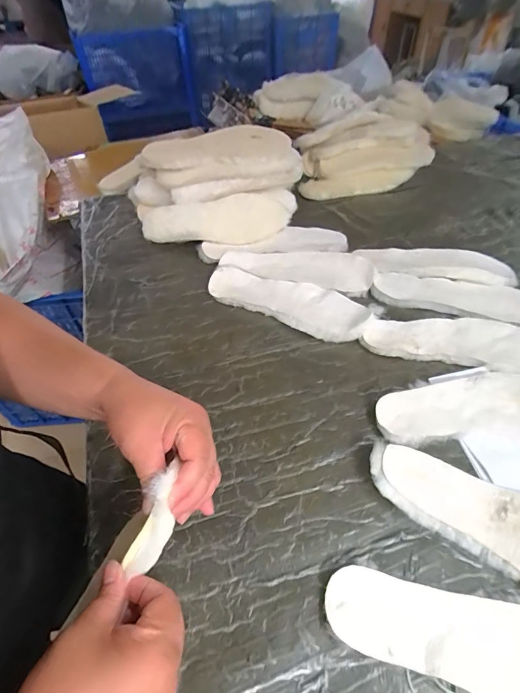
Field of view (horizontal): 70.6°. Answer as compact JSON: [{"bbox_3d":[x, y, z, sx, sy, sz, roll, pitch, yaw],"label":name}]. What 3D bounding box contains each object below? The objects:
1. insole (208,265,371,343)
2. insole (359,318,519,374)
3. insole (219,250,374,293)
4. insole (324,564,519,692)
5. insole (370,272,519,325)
[{"bbox_3d":[0.043,-0.080,0.605,0.265,0.021,0.095,21,58,17],"label":"insole"},{"bbox_3d":[0.297,-0.009,0.549,0.271,0.016,0.093,10,53,11],"label":"insole"},{"bbox_3d":[0.066,-0.146,0.661,0.260,0.036,0.094,11,50,9],"label":"insole"},{"bbox_3d":[0.179,0.251,0.297,0.238,0.067,0.089,10,50,8],"label":"insole"},{"bbox_3d":[0.327,-0.080,0.612,0.272,0.020,0.078,10,50,8],"label":"insole"}]

